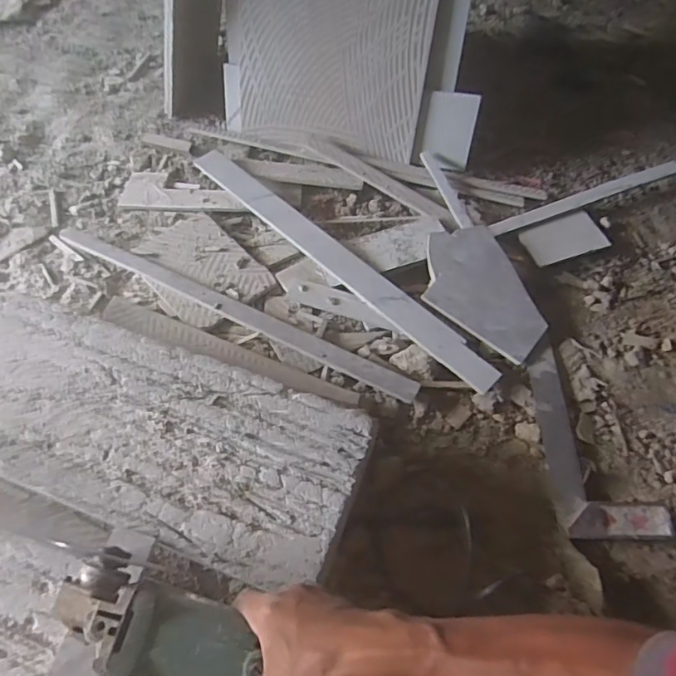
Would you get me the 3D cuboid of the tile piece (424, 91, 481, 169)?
[{"bbox_3d":[0.188,-0.347,0.869,0.078,0.117,0.012,9,32,5],"label":"tile piece"}]

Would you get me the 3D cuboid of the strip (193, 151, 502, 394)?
[{"bbox_3d":[-0.011,-0.124,0.771,0.585,0.012,0.046,40,76,20],"label":"strip"}]

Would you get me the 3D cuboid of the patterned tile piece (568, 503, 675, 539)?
[{"bbox_3d":[0.326,0.210,0.597,0.117,0.011,0.038,2,62,-2],"label":"patterned tile piece"}]

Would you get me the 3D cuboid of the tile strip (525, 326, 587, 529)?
[{"bbox_3d":[0.278,0.108,0.661,0.040,0.012,0.237,0,57,-1],"label":"tile strip"}]

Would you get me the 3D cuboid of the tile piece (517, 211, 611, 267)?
[{"bbox_3d":[0.361,-0.159,0.826,0.127,0.010,0.071,-21,62,-9],"label":"tile piece"}]

